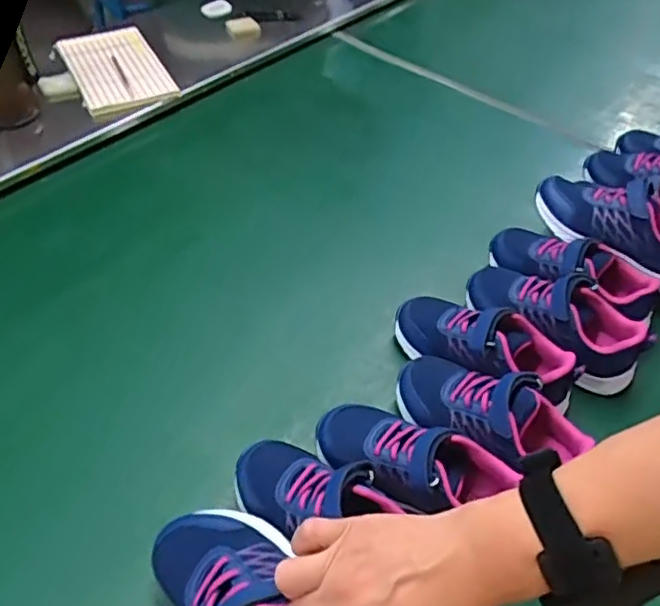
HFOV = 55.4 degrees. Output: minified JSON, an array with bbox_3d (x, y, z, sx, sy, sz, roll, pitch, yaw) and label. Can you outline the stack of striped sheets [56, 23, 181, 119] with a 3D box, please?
[{"bbox_3d":[-0.311,-0.341,0.909,0.122,0.010,0.219,-23,54,-17],"label":"stack of striped sheets"}]

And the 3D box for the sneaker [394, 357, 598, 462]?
[{"bbox_3d":[0.128,0.091,0.520,0.156,0.067,0.072,16,47,28],"label":"sneaker"}]

